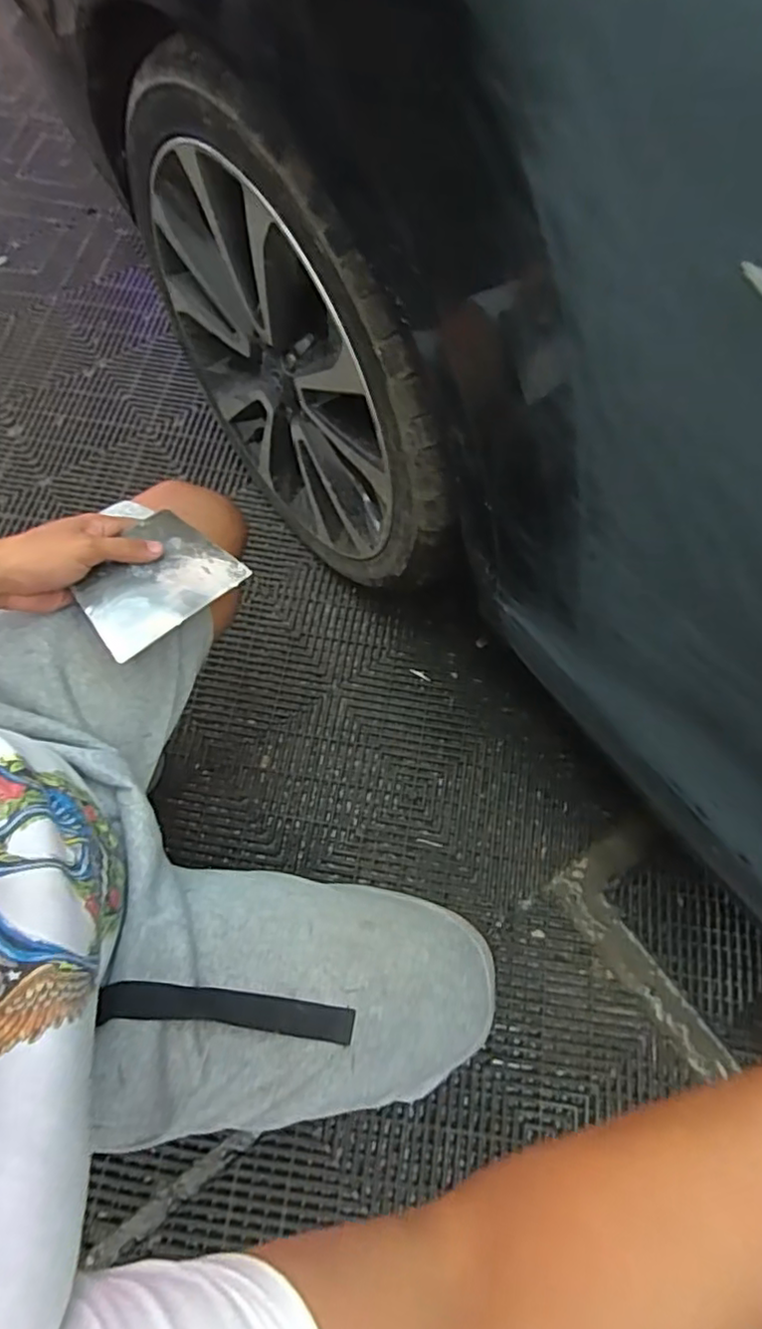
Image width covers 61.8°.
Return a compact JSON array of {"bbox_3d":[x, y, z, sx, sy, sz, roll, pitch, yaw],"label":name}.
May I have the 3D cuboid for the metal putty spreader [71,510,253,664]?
[{"bbox_3d":[-0.210,-0.081,0.569,0.117,0.007,0.138,42,60,2],"label":"metal putty spreader"}]

